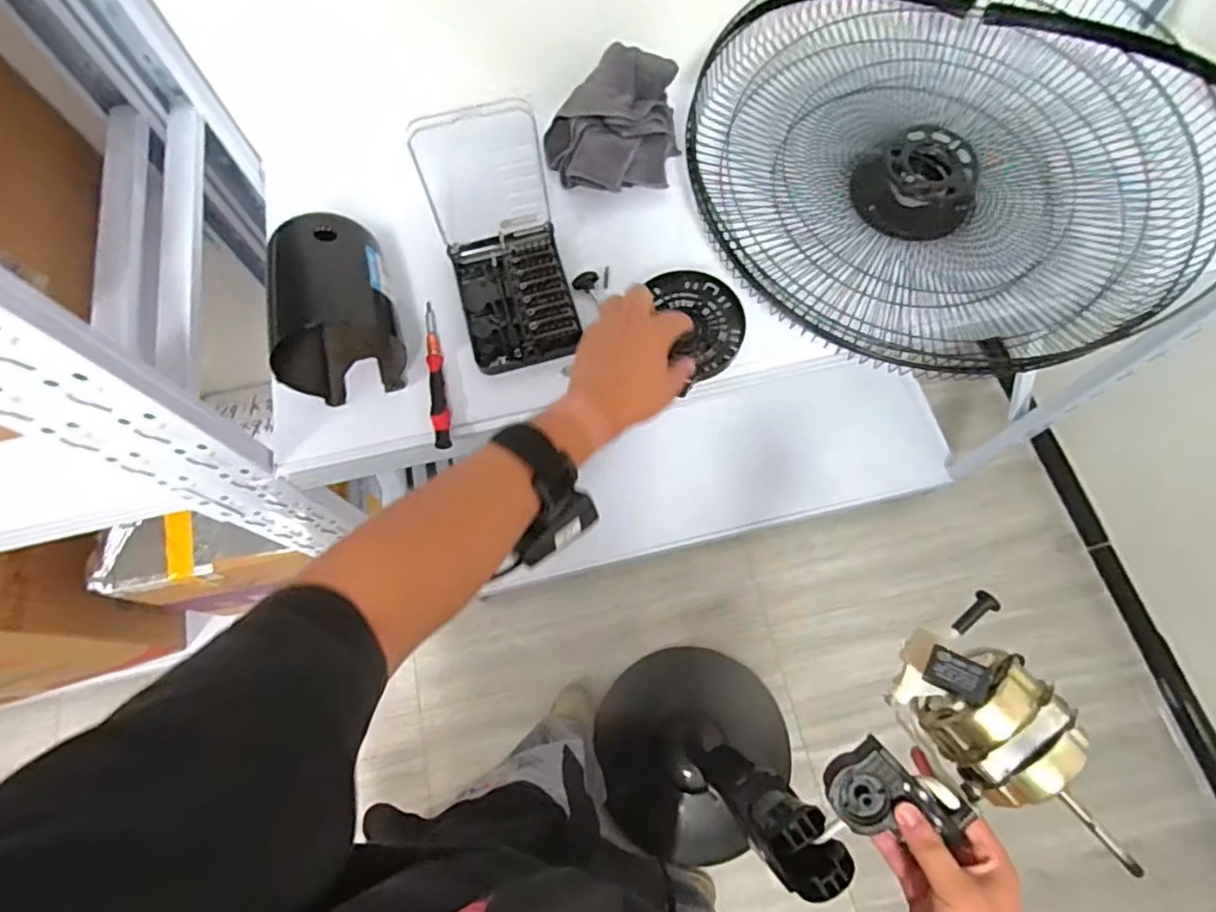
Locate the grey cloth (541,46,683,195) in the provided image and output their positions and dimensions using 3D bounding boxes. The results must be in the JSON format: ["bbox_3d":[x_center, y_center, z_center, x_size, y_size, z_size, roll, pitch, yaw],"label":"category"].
[{"bbox_3d":[0.000,-0.364,0.669,0.149,0.073,0.129,-2,69,1],"label":"grey cloth"}]

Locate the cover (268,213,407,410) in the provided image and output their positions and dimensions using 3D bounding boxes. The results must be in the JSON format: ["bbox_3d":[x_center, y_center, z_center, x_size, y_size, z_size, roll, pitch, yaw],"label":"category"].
[{"bbox_3d":[-0.255,-0.138,0.582,0.103,0.115,0.140,-11,69,-2],"label":"cover"}]

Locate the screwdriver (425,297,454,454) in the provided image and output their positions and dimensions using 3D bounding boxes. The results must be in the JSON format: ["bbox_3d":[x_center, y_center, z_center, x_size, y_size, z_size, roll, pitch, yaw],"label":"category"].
[{"bbox_3d":[-0.168,-0.081,0.599,0.016,0.012,0.163,-11,69,-2],"label":"screwdriver"}]

